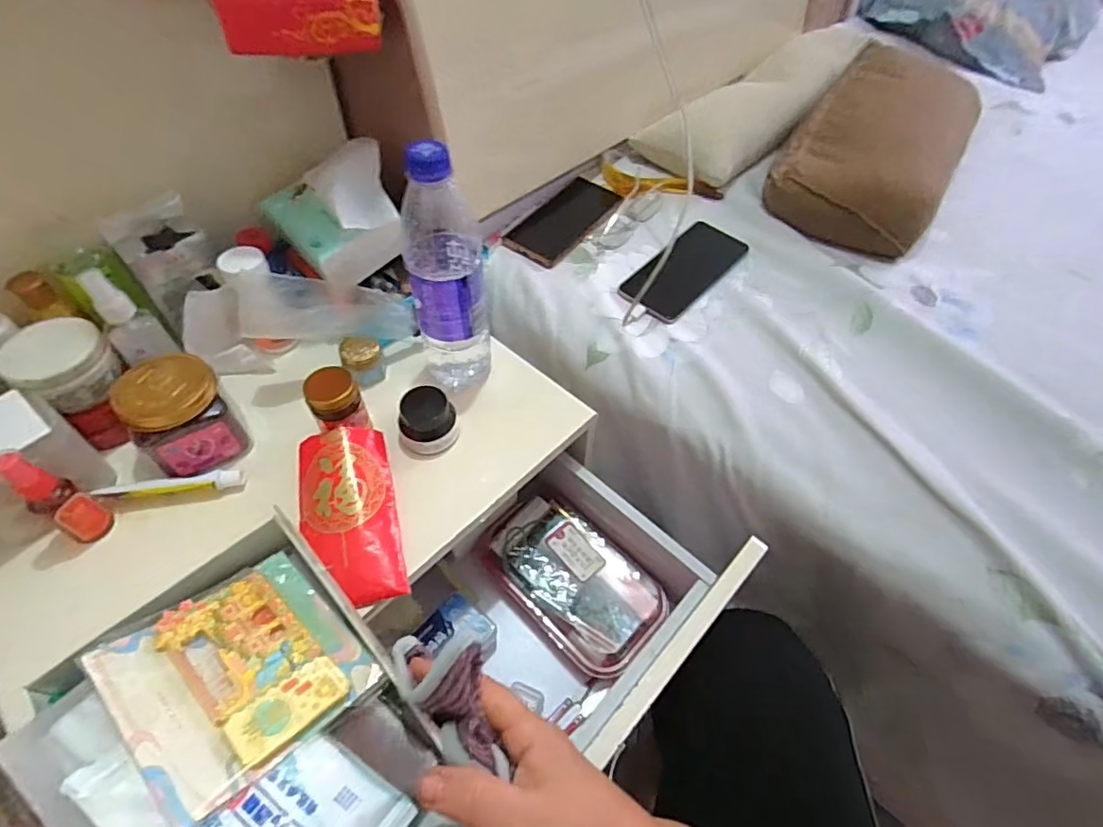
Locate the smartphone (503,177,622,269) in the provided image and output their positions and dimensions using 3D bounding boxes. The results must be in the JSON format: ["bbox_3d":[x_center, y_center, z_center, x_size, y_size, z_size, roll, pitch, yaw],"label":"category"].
[{"bbox_3d":[0.018,-0.242,0.696,0.078,0.009,0.171,30,57,19],"label":"smartphone"}]

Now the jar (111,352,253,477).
[{"bbox_3d":[-0.312,-0.001,0.472,0.073,0.078,0.077,-27,59,-21],"label":"jar"}]

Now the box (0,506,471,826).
[{"bbox_3d":[-0.144,0.157,0.266,0.180,0.052,0.129,37,60,23],"label":"box"}]

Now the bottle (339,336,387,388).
[{"bbox_3d":[-0.186,-0.053,0.548,0.039,0.036,0.036,-19,56,-16],"label":"bottle"}]

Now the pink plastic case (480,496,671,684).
[{"bbox_3d":[0.025,0.165,0.569,0.111,0.039,0.185,-36,62,-26],"label":"pink plastic case"}]

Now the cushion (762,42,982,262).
[{"bbox_3d":[0.447,-0.372,0.758,0.200,0.082,0.427,30,57,19],"label":"cushion"}]

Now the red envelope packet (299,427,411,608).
[{"bbox_3d":[-0.165,0.080,0.450,0.074,0.034,0.146,-12,54,-11],"label":"red envelope packet"}]

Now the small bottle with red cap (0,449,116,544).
[{"bbox_3d":[-0.369,0.063,0.416,0.025,0.099,0.029,30,57,19],"label":"small bottle with red cap"}]

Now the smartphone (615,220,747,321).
[{"bbox_3d":[0.154,-0.168,0.636,0.074,0.011,0.164,35,59,22],"label":"smartphone"}]

